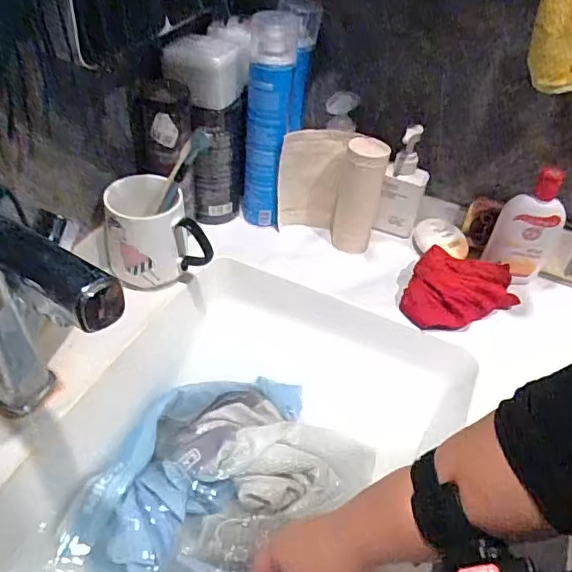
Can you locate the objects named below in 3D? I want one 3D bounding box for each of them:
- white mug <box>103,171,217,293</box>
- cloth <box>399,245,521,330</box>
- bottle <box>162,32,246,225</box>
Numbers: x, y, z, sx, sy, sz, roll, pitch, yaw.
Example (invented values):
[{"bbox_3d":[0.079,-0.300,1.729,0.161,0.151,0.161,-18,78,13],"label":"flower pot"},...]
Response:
[{"bbox_3d":[-0.145,-0.060,0.632,0.115,0.096,0.086,-2,44,-9],"label":"white mug"},{"bbox_3d":[0.203,0.008,0.646,0.123,0.030,0.101,14,72,8],"label":"cloth"},{"bbox_3d":[-0.094,-0.185,0.682,0.085,0.219,0.071,1,43,-7],"label":"bottle"}]

